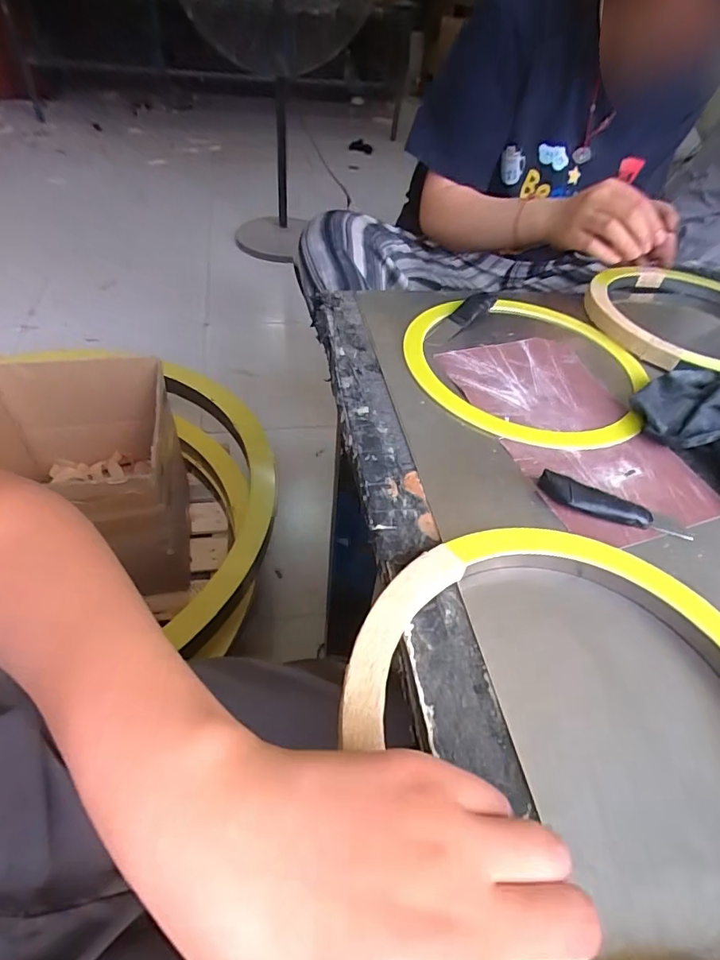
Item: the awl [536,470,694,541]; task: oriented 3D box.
[{"bbox_3d":[0.172,0.019,0.337,0.101,0.016,0.020,16,48,8],"label":"awl"}]

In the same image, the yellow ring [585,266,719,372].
[{"bbox_3d":[0.367,-0.176,0.533,0.245,0.033,0.216,-31,60,-29],"label":"yellow ring"}]

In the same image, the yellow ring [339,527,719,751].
[{"bbox_3d":[0.113,0.114,0.236,0.209,0.017,0.220,4,48,-4],"label":"yellow ring"}]

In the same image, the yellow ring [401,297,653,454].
[{"bbox_3d":[0.149,-0.111,0.455,0.213,0.008,0.225,4,48,-4],"label":"yellow ring"}]

